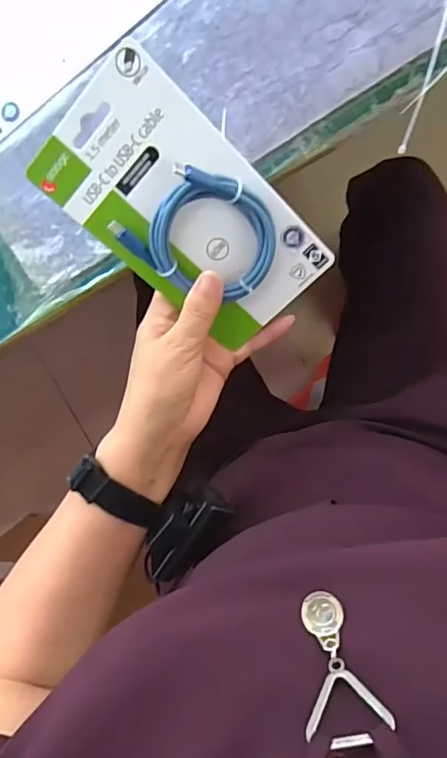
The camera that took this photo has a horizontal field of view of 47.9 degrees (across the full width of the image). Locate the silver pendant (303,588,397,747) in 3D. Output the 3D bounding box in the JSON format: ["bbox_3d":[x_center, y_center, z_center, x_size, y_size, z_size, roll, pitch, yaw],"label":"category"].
[{"bbox_3d":[0.042,0.116,0.205,0.030,0.065,0.004,-19,112,-1],"label":"silver pendant"}]

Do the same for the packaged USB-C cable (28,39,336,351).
[{"bbox_3d":[-0.021,-0.100,0.316,0.177,0.019,0.098,39,112,-23],"label":"packaged USB-C cable"}]

